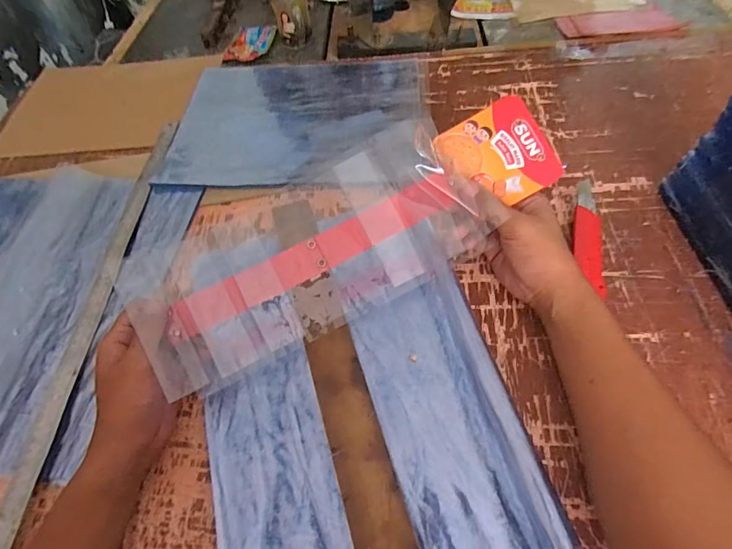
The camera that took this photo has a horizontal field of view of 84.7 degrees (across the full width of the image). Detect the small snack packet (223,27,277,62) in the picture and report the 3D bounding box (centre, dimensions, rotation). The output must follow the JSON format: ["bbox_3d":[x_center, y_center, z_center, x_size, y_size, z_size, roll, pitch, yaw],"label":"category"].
[{"bbox_3d":[-0.219,-0.434,0.756,0.076,0.009,0.110,10,59,11],"label":"small snack packet"}]

